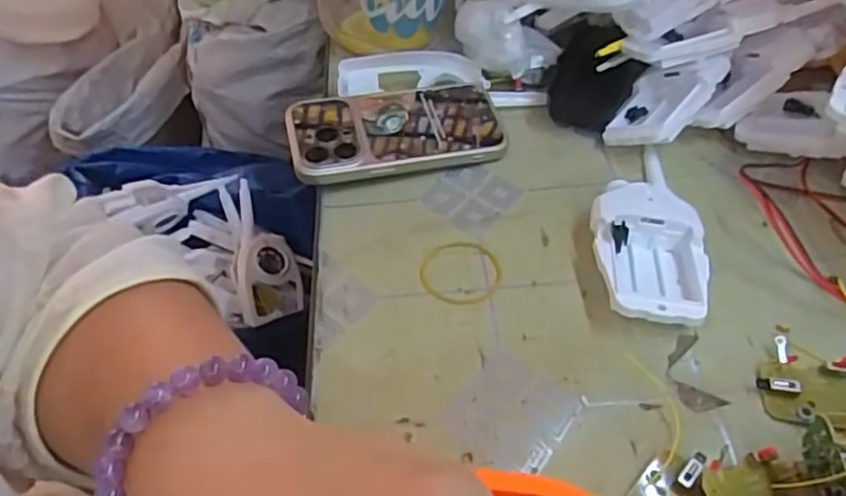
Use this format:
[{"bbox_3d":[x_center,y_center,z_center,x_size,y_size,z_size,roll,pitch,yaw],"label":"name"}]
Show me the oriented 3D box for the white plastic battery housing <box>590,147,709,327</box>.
[{"bbox_3d":[0.132,-0.006,0.395,0.062,0.027,0.122,1,47,5],"label":"white plastic battery housing"}]

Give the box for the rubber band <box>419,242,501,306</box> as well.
[{"bbox_3d":[0.022,0.013,0.400,0.048,0.004,0.048,1,47,5],"label":"rubber band"}]

